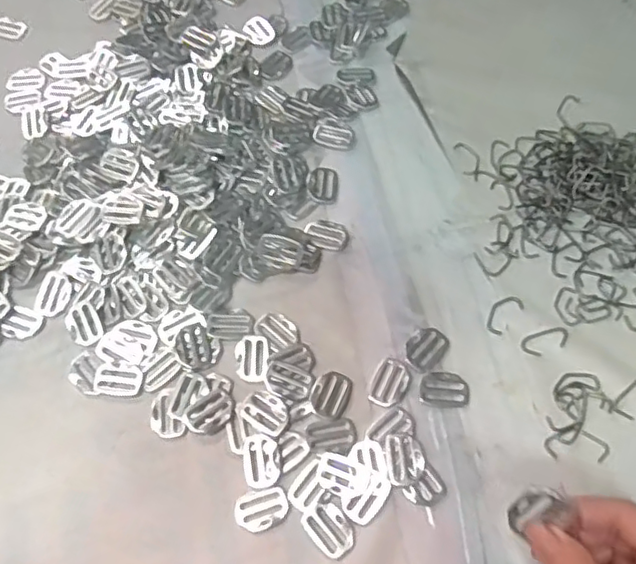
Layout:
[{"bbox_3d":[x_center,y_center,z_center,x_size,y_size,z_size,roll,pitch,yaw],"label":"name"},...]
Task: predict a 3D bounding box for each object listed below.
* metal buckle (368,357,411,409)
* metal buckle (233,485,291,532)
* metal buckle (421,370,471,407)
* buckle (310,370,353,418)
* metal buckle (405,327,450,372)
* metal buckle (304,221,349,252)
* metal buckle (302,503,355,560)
[{"bbox_3d":[0.050,0.069,0.428,0.024,0.004,0.035,20,67,12],"label":"metal buckle"},{"bbox_3d":[-0.036,0.145,0.395,0.034,0.004,0.024,-14,65,-4],"label":"metal buckle"},{"bbox_3d":[0.088,0.074,0.427,0.034,0.004,0.025,10,65,7],"label":"metal buckle"},{"bbox_3d":[0.009,0.077,0.425,0.025,0.004,0.032,19,67,11],"label":"buckle"},{"bbox_3d":[0.077,0.046,0.439,0.026,0.004,0.032,38,72,18],"label":"metal buckle"},{"bbox_3d":[0.007,-0.037,0.479,0.034,0.006,0.026,6,65,6],"label":"metal buckle"},{"bbox_3d":[0.008,0.156,0.390,0.025,0.004,0.034,-41,69,-16],"label":"metal buckle"}]

